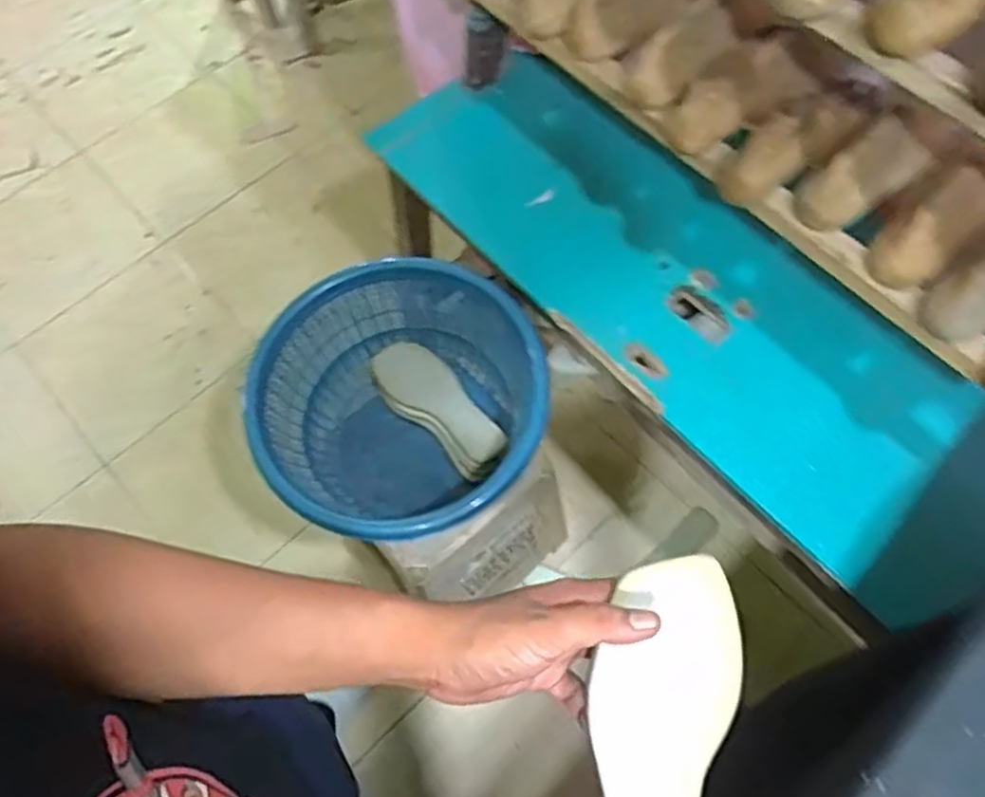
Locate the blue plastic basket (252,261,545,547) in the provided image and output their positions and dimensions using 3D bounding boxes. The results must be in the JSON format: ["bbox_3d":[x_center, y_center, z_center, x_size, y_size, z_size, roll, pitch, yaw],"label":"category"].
[{"bbox_3d":[-0.123,0.027,1.062,0.359,0.243,0.382,-1,64,2],"label":"blue plastic basket"}]

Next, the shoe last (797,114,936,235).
[{"bbox_3d":[0.357,-0.226,0.727,0.148,0.061,0.073,-26,66,-10],"label":"shoe last"}]

